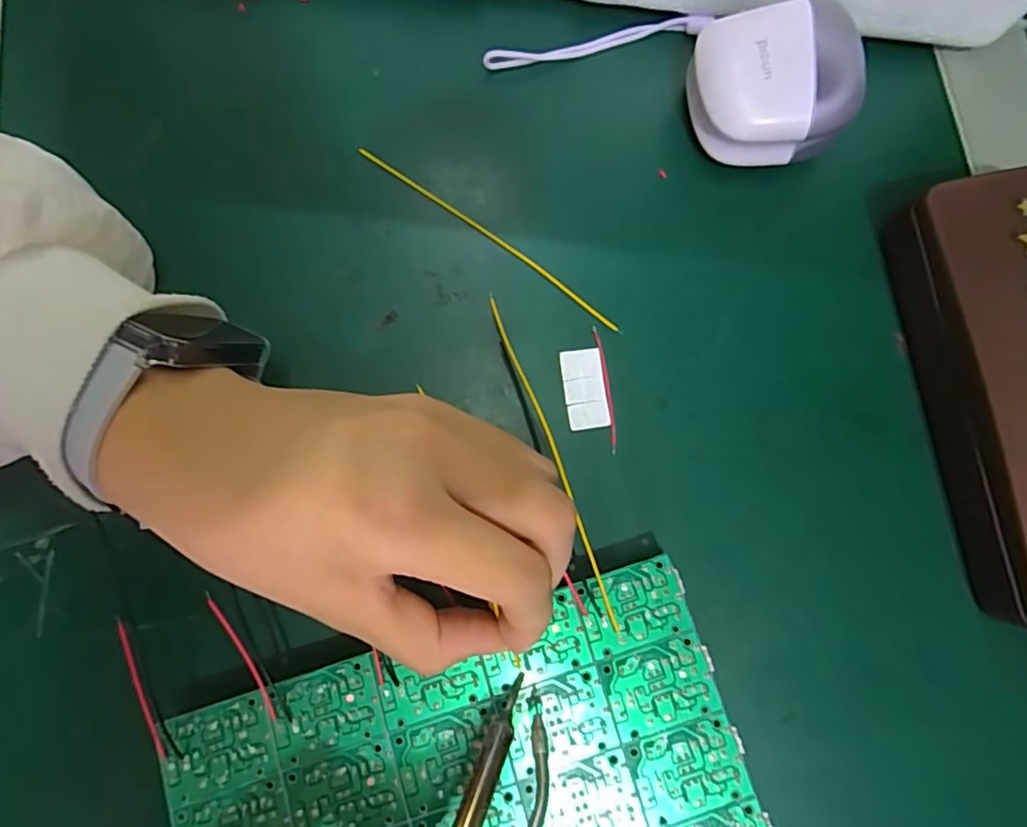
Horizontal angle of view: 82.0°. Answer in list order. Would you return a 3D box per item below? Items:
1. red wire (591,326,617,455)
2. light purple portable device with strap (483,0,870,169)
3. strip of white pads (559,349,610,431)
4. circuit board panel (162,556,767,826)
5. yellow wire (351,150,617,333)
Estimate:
[{"bbox_3d":[0.035,-0.010,0.222,0.004,0.004,0.049,-8,79,-1],"label":"red wire"},{"bbox_3d":[0.065,-0.142,0.231,0.136,0.040,0.056,26,81,5],"label":"light purple portable device with strap"},{"bbox_3d":[0.027,-0.009,0.222,0.015,0.004,0.030,-7,79,-1],"label":"strip of white pads"},{"bbox_3d":[-0.016,0.122,0.191,0.173,0.017,0.101,-17,80,-3],"label":"circuit board panel"},{"bbox_3d":[-0.010,-0.070,0.235,0.128,0.004,0.005,36,82,7],"label":"yellow wire"}]

